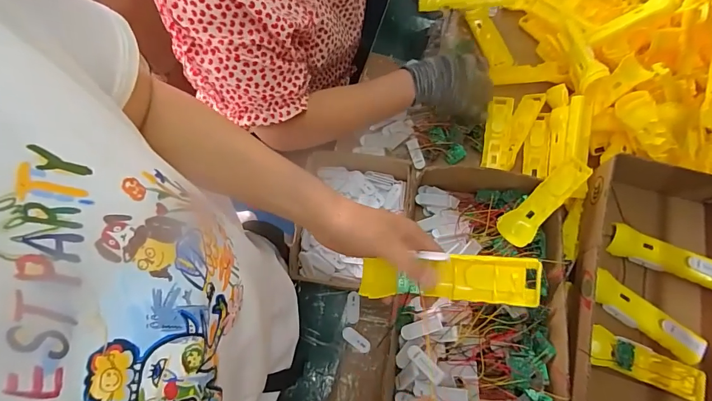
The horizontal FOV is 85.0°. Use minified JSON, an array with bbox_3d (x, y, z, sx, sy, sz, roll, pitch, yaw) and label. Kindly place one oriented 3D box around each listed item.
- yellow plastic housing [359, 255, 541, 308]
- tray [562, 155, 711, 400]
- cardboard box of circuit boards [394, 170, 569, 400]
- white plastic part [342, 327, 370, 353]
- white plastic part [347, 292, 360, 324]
[{"bbox_3d":[0.083,0.073,0.355,0.159,0.020,0.044,-2,94,14],"label":"yellow plastic housing"},{"bbox_3d":[0.434,0.156,0.565,0.255,0.099,0.409,17,74,3],"label":"tray"},{"bbox_3d":[0.179,0.167,0.572,0.222,0.083,0.431,7,73,1],"label":"cardboard box of circuit boards"},{"bbox_3d":[0.000,0.223,0.620,0.049,0.004,0.021,36,76,8],"label":"white plastic part"},{"bbox_3d":[-0.005,0.175,0.635,0.021,0.004,0.049,-2,74,-2],"label":"white plastic part"}]

